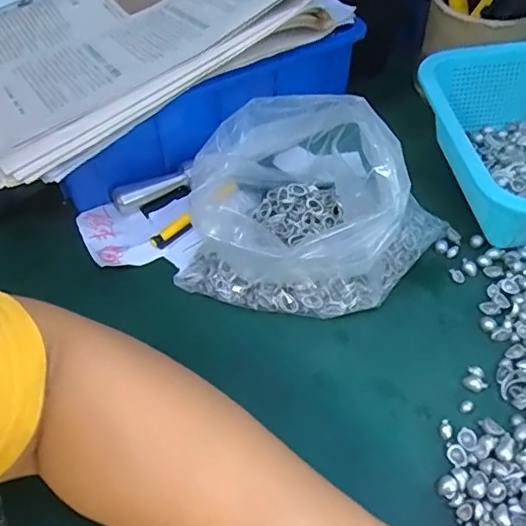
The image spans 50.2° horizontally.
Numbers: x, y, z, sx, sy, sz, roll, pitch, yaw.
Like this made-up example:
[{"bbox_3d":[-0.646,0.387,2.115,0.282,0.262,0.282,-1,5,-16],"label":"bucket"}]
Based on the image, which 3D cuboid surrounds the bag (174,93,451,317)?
[{"bbox_3d":[0.032,-0.038,0.390,0.175,0.097,0.124,13,51,14],"label":"bag"}]

